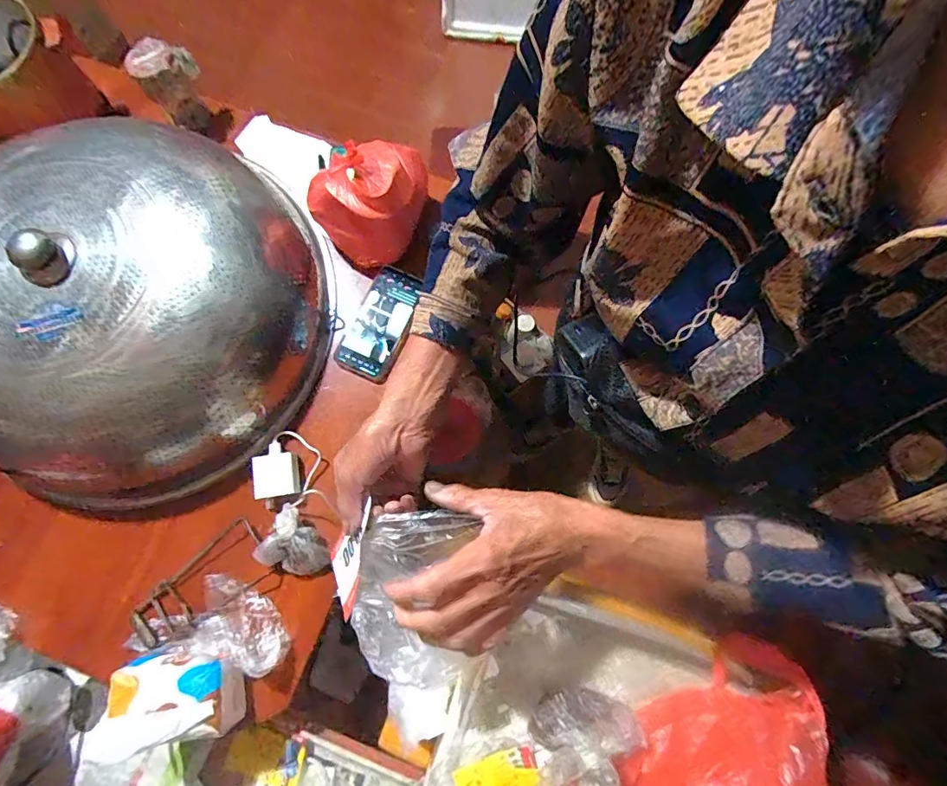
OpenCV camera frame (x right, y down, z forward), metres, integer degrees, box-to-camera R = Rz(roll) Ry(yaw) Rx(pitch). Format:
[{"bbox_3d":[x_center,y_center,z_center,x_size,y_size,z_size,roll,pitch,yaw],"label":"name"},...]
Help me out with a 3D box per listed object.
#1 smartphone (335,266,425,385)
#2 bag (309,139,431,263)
[{"bbox_3d":[-0.135,-0.106,0.714,0.085,0.016,0.171,24,77,5],"label":"smartphone"},{"bbox_3d":[-0.138,-0.265,0.682,0.167,0.134,0.119,-22,77,-6],"label":"bag"}]

